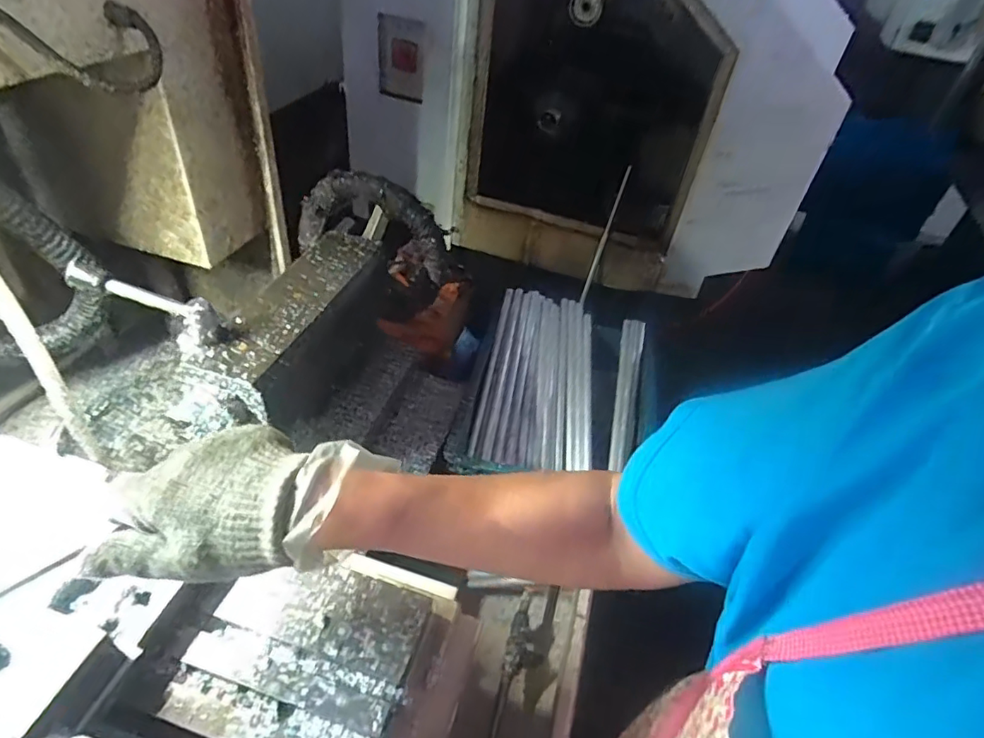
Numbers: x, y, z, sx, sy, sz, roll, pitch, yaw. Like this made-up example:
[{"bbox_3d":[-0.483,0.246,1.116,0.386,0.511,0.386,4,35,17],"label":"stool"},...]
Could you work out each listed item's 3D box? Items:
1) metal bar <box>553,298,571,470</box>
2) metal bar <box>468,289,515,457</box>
[{"bbox_3d":[0.108,0.015,0.864,0.017,0.020,0.277,6,68,-1],"label":"metal bar"},{"bbox_3d":[0.001,-0.002,0.835,0.012,0.015,0.273,11,64,4],"label":"metal bar"}]

